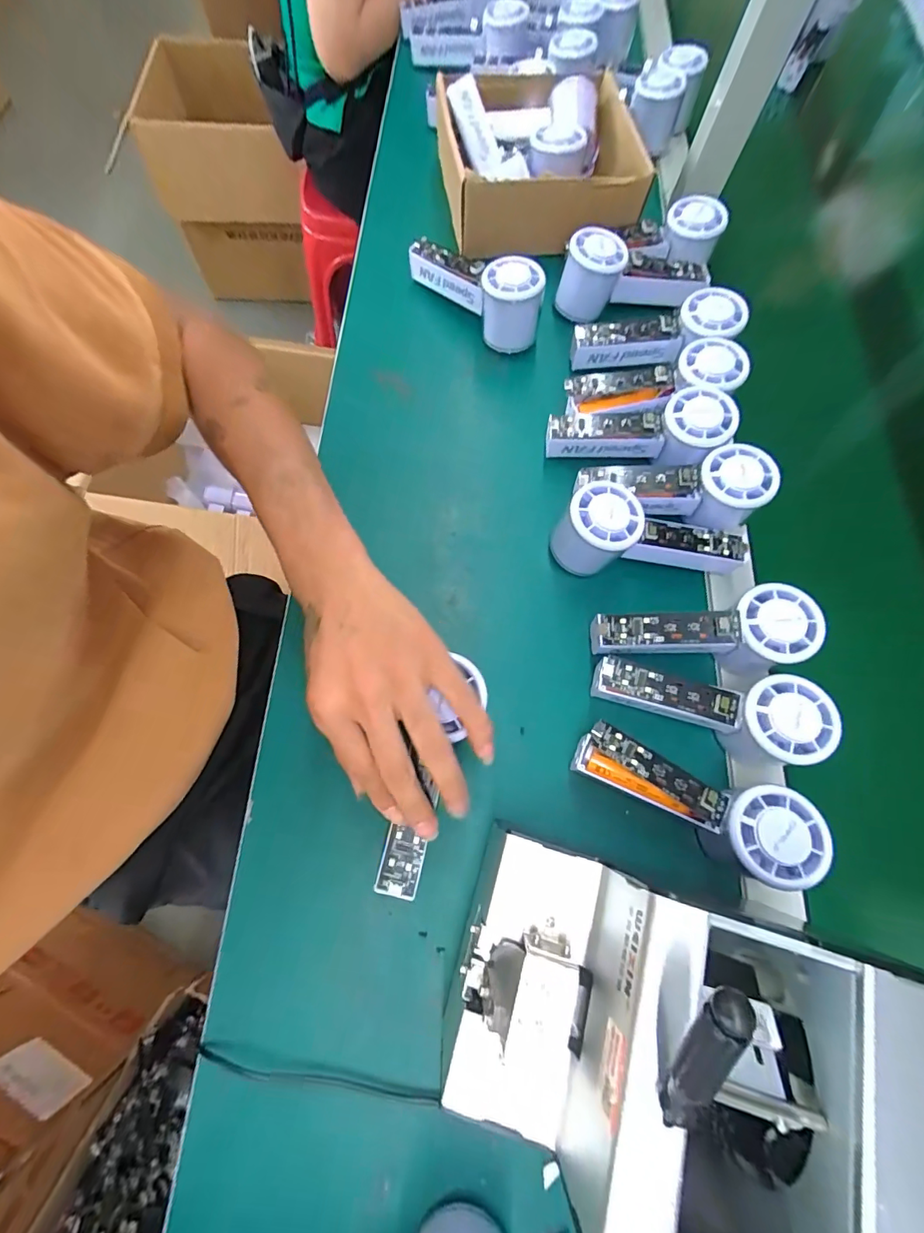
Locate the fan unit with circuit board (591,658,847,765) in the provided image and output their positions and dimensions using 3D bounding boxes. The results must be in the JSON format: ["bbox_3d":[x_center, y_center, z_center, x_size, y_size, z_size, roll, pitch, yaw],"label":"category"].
[{"bbox_3d":[0.169,0.068,0.327,0.146,0.058,0.053,9,72,1],"label":"fan unit with circuit board"}]

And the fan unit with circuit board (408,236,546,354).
[{"bbox_3d":[0.013,-0.325,0.445,0.050,0.053,0.153,-42,78,-14],"label":"fan unit with circuit board"}]

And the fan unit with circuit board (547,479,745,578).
[{"bbox_3d":[0.147,-0.055,0.375,0.152,0.061,0.056,10,70,-13],"label":"fan unit with circuit board"}]

